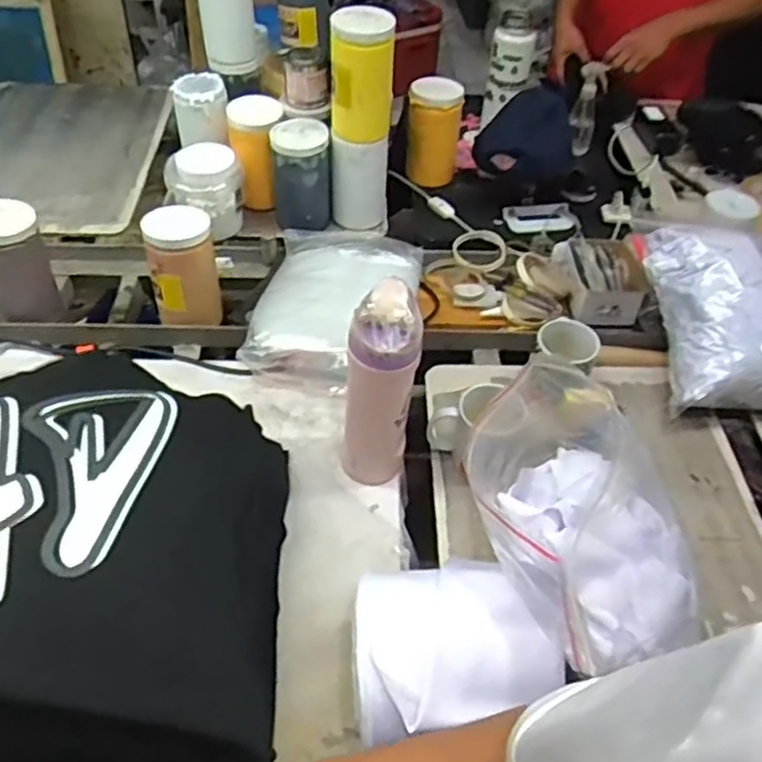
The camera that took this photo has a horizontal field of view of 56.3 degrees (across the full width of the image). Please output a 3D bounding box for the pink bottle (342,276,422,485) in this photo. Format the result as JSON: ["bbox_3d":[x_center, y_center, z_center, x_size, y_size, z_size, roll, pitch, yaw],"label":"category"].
[{"bbox_3d":[-0.002,0.015,0.824,0.078,0.279,0.066,8,48,4],"label":"pink bottle"}]

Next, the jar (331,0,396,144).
[{"bbox_3d":[-0.029,-0.468,1.088,0.086,0.178,0.081,-3,49,-6],"label":"jar"}]

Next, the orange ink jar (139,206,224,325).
[{"bbox_3d":[-0.288,-0.160,1.041,0.093,0.165,0.085,2,48,-2],"label":"orange ink jar"}]

